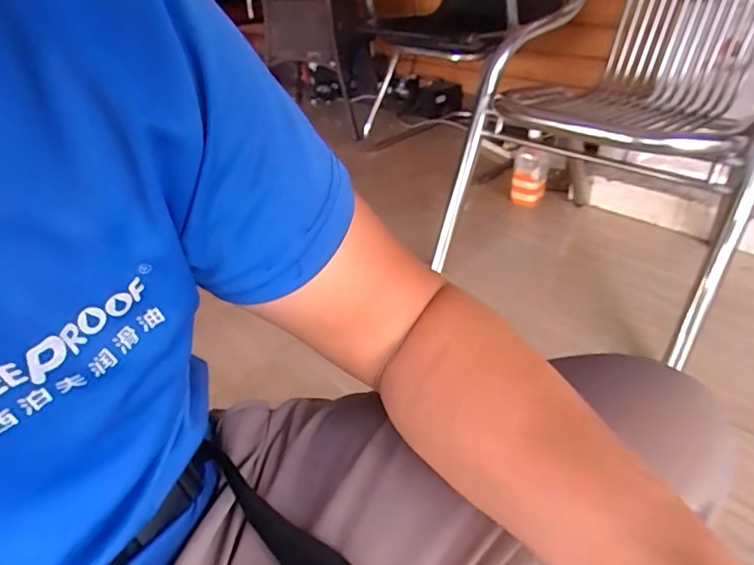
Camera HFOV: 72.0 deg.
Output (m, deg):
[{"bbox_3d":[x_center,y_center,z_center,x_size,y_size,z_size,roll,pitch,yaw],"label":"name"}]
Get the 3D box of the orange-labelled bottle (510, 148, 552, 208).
[{"bbox_3d":[0.445,-0.308,1.507,0.096,0.176,0.090,6,36,13],"label":"orange-labelled bottle"}]

